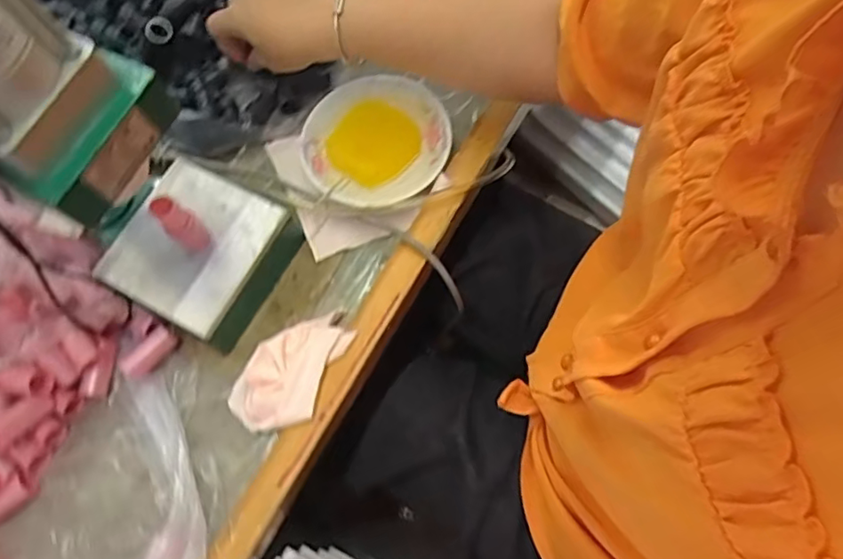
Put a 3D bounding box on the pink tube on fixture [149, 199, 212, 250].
[{"bbox_3d":[-0.188,-0.041,0.467,0.027,0.060,0.022,42,79,17],"label":"pink tube on fixture"}]

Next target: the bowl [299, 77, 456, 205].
[{"bbox_3d":[-0.041,-0.124,0.541,0.131,0.027,0.123,-2,70,5],"label":"bowl"}]

